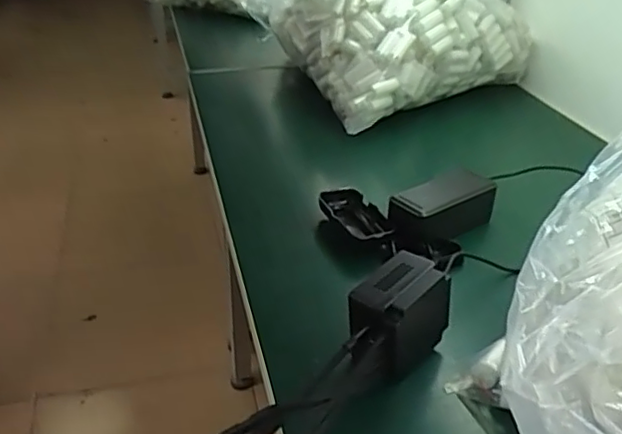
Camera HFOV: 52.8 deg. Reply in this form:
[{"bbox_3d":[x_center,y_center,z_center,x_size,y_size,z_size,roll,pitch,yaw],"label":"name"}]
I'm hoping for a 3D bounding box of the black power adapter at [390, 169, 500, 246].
[{"bbox_3d":[0.147,-0.010,0.711,0.138,0.053,0.062,-22,38,-30],"label":"black power adapter"}]

